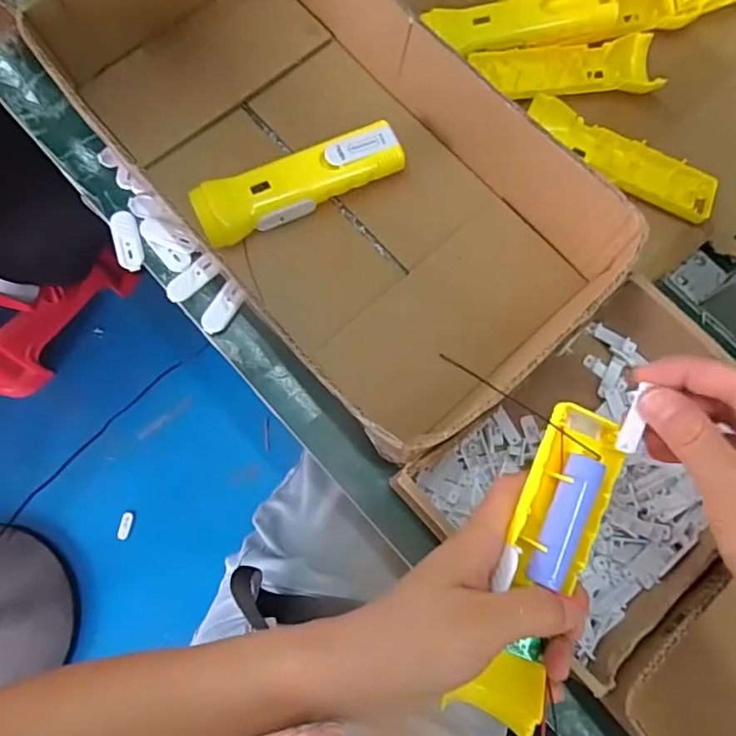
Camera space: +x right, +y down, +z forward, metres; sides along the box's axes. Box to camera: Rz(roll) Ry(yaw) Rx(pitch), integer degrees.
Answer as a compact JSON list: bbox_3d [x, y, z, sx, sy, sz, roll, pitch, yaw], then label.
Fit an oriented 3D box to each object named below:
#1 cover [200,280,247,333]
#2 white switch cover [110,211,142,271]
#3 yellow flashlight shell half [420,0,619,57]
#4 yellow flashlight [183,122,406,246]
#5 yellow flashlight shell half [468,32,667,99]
[{"bbox_3d":[-0.114,-0.047,0.436,0.018,0.009,0.044,34,76,7],"label":"cover"},{"bbox_3d":[-0.197,-0.105,0.449,0.019,0.004,0.052,-14,75,-6],"label":"white switch cover"},{"bbox_3d":[0.131,-0.294,0.472,0.158,0.026,0.042,-8,75,-4],"label":"yellow flashlight shell half"},{"bbox_3d":[-0.055,-0.145,0.432,0.163,0.037,0.052,-26,77,-9],"label":"yellow flashlight"},{"bbox_3d":[0.174,-0.257,0.482,0.157,0.021,0.055,-8,75,-4],"label":"yellow flashlight shell half"}]

